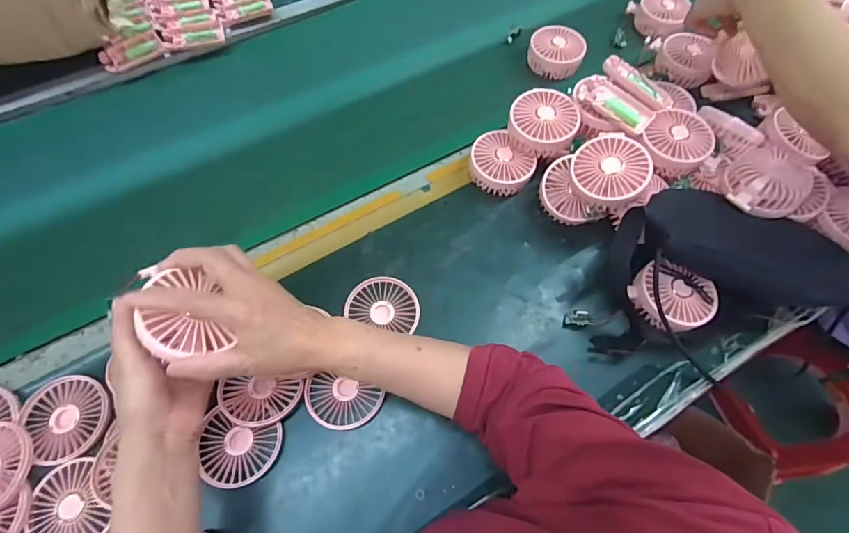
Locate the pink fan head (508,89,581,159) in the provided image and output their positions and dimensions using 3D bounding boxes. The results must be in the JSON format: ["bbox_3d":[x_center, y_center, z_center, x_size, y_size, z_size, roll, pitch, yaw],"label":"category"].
[{"bbox_3d":[0.155,-0.187,0.563,0.089,0.048,0.083,23,65,10],"label":"pink fan head"}]

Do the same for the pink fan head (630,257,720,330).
[{"bbox_3d":[0.295,0.038,0.512,0.077,0.048,0.089,-33,69,-16],"label":"pink fan head"}]

